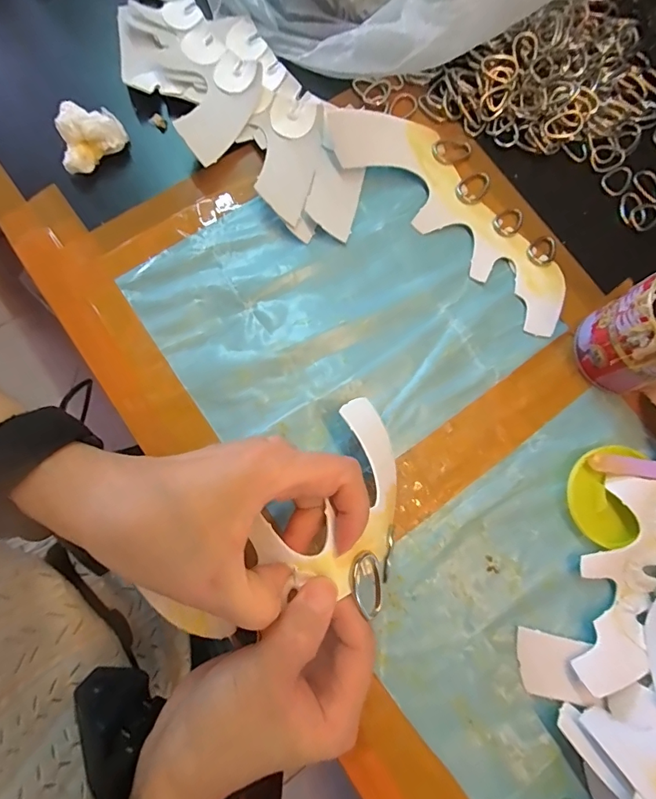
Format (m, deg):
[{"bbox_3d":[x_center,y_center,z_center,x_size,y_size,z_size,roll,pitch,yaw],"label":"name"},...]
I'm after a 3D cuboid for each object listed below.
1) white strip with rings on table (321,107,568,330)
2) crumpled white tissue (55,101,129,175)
[{"bbox_3d":[0.094,-0.140,0.316,0.215,0.020,0.065,44,80,6],"label":"white strip with rings on table"},{"bbox_3d":[-0.172,-0.187,0.311,0.050,0.032,0.031,-42,84,-10],"label":"crumpled white tissue"}]

